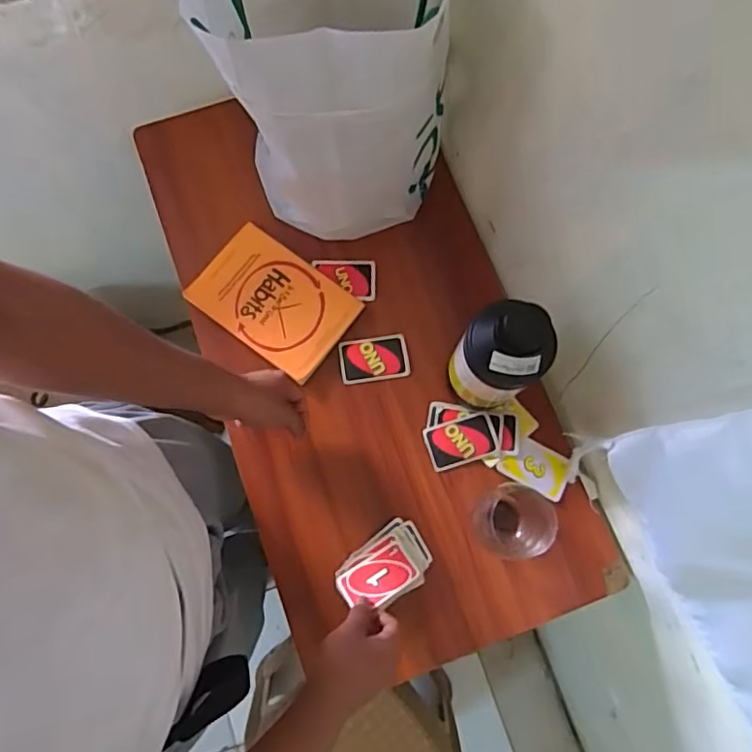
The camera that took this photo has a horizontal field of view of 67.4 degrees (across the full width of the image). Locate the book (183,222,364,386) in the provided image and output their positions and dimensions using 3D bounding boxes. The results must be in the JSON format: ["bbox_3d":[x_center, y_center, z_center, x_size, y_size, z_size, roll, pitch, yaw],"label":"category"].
[{"bbox_3d":[-0.133,-0.101,0.742,0.197,0.020,0.133,37,81,6],"label":"book"}]

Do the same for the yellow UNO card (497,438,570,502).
[{"bbox_3d":[0.201,0.113,0.708,0.082,0.008,0.054,29,78,6],"label":"yellow UNO card"}]

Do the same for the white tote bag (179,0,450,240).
[{"bbox_3d":[-0.050,-0.328,0.636,0.239,0.304,0.247,-7,80,-2],"label":"white tote bag"}]

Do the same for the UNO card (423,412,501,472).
[{"bbox_3d":[0.108,0.083,0.712,0.087,0.009,0.056,-16,78,-1],"label":"UNO card"}]

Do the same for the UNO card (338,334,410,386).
[{"bbox_3d":[-0.002,-0.021,0.738,0.088,0.007,0.057,-8,81,-5],"label":"UNO card"}]

